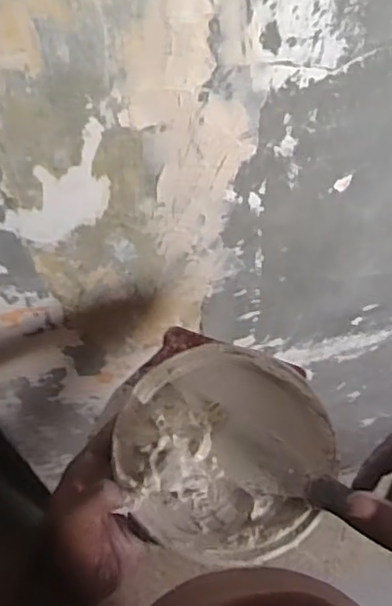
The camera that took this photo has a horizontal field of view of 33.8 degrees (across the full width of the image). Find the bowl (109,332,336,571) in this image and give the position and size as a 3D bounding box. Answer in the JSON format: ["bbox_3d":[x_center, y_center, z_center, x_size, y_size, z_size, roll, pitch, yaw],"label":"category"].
[{"bbox_3d":[0.018,0.115,0.535,0.178,0.050,0.177,0,61,0],"label":"bowl"}]

